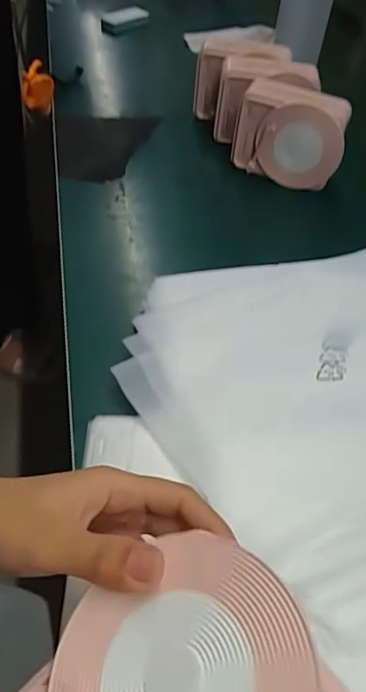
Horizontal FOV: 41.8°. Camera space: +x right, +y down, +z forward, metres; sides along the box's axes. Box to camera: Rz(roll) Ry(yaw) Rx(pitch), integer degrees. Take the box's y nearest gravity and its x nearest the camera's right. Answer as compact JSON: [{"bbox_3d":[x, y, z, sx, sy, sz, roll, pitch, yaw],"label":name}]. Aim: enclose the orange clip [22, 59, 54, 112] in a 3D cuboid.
[{"bbox_3d":[-0.208,-0.371,0.683,0.045,0.069,0.025,-10,53,-14],"label":"orange clip"}]

